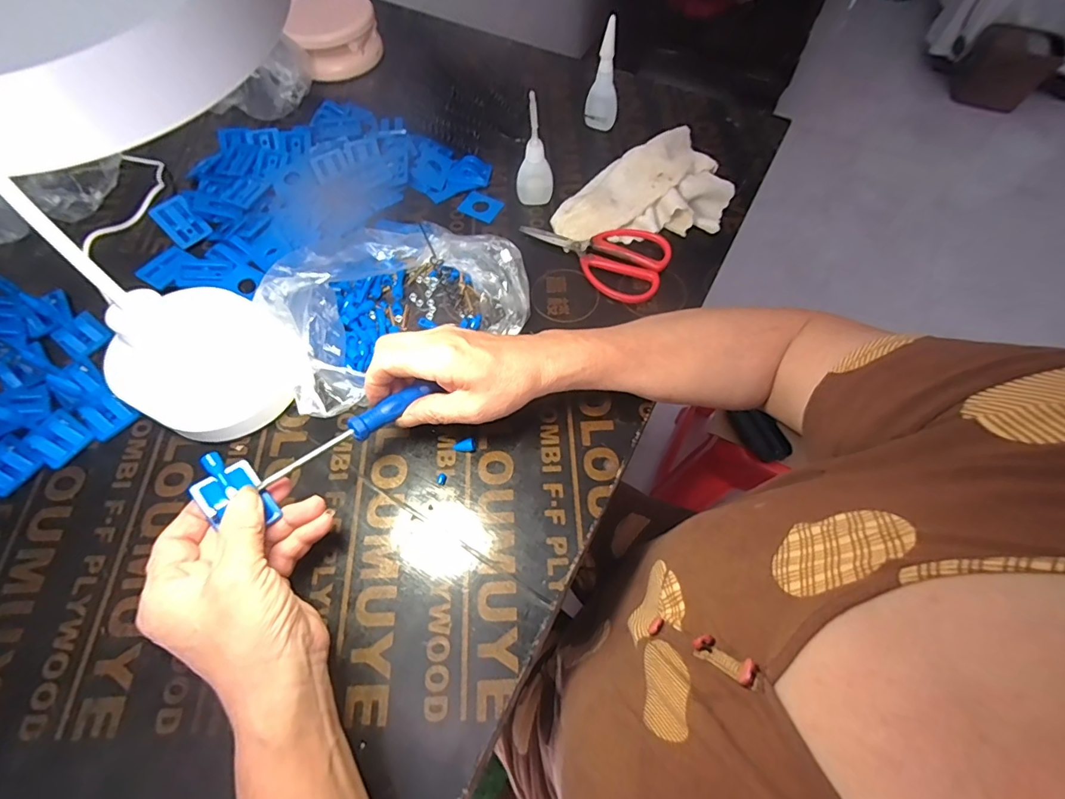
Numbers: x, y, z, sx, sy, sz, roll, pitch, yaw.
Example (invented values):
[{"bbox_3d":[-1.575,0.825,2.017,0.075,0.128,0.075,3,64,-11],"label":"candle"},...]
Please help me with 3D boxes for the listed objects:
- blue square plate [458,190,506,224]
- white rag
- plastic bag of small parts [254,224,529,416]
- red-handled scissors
[{"bbox_3d":[-0.053,-0.205,0.503,0.041,0.004,0.034,28,66,13],"label":"blue square plate"},{"bbox_3d":[0.108,-0.202,0.476,0.174,0.042,0.111,-22,65,-11],"label":"white rag"},{"bbox_3d":[-0.118,-0.103,0.410,0.203,0.062,0.180,-28,67,-14],"label":"plastic bag of small parts"},{"bbox_3d":[0.067,-0.151,0.469,0.144,0.012,0.083,37,69,17],"label":"red-handled scissors"}]

